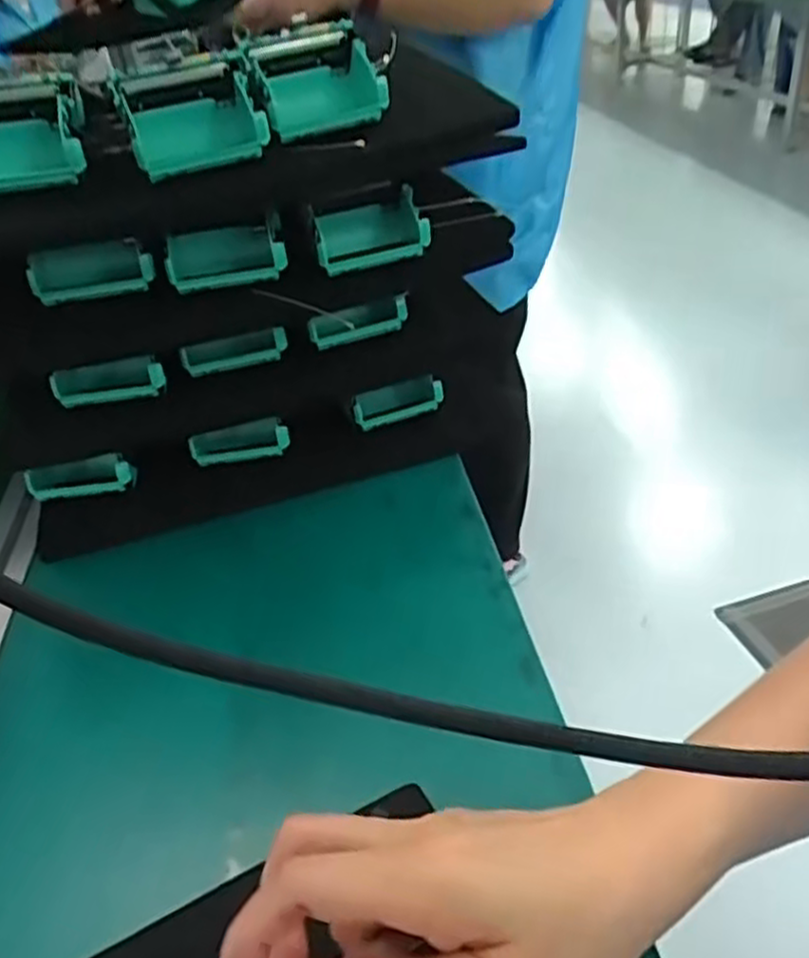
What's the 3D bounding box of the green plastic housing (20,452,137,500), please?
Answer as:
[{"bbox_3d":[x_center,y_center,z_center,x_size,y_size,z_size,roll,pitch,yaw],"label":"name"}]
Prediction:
[{"bbox_3d":[-0.220,-0.003,0.515,0.071,0.024,0.015,-6,37,1],"label":"green plastic housing"}]

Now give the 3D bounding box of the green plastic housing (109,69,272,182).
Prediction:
[{"bbox_3d":[-0.109,-0.180,0.398,0.071,0.042,0.048,-15,38,-11],"label":"green plastic housing"}]

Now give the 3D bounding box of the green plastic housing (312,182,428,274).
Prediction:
[{"bbox_3d":[-0.022,-0.150,0.460,0.065,0.031,0.041,-11,37,-6],"label":"green plastic housing"}]

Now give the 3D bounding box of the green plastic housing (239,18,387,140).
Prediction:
[{"bbox_3d":[-0.050,-0.222,0.424,0.065,0.049,0.069,-12,37,-7],"label":"green plastic housing"}]

